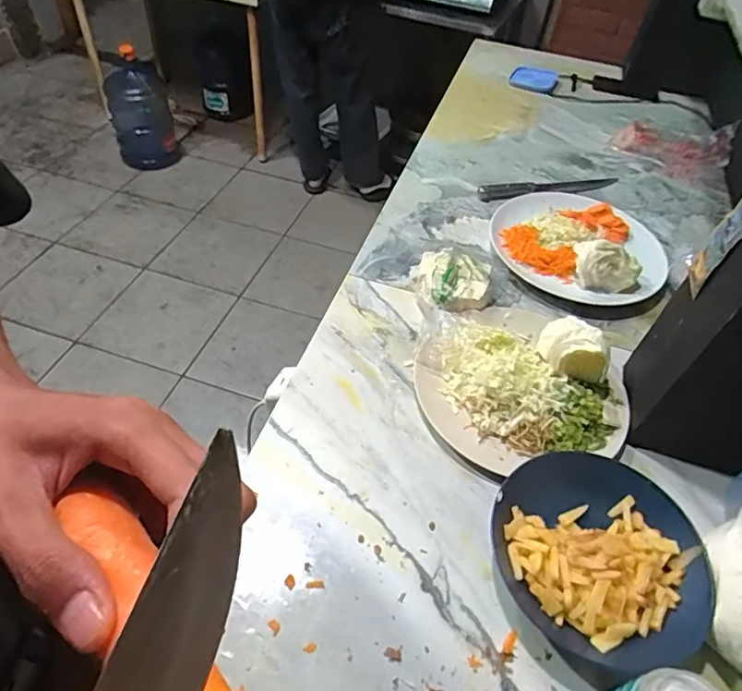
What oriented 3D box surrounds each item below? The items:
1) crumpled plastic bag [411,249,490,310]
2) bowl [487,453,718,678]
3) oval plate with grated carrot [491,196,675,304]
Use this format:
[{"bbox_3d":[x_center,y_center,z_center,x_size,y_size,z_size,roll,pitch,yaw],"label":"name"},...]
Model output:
[{"bbox_3d":[0.111,-0.089,0.745,0.104,0.059,0.120,12,50,7],"label":"crumpled plastic bag"},{"bbox_3d":[0.216,0.200,0.506,0.187,0.047,0.189,2,49,-2],"label":"bowl"},{"bbox_3d":[0.325,-0.170,0.820,0.259,0.070,0.230,16,50,10],"label":"oval plate with grated carrot"}]

